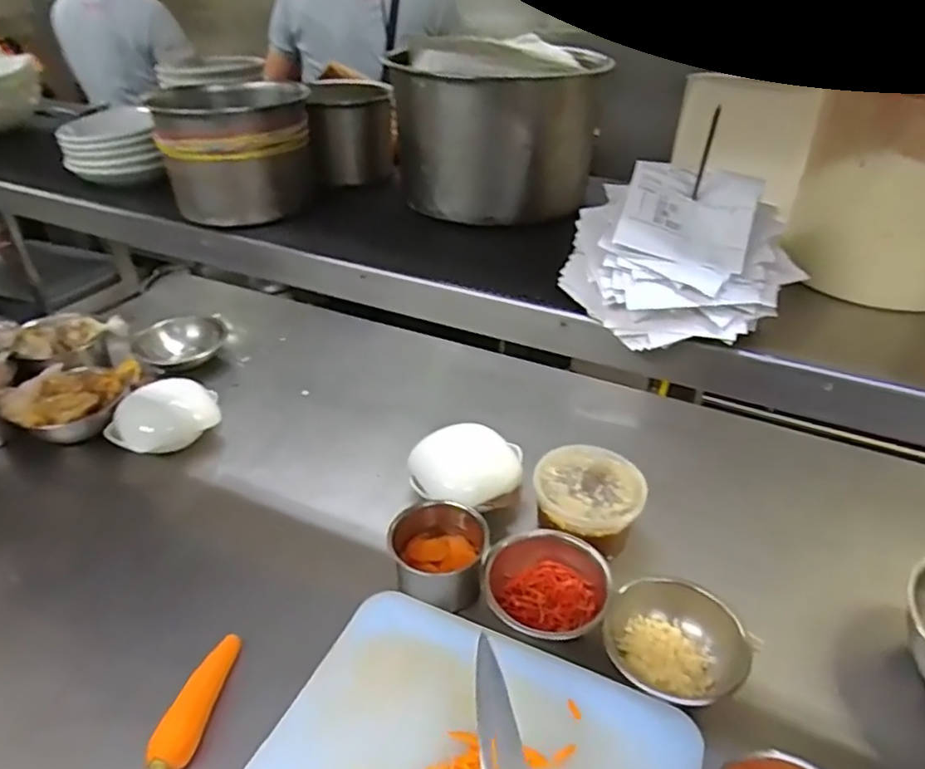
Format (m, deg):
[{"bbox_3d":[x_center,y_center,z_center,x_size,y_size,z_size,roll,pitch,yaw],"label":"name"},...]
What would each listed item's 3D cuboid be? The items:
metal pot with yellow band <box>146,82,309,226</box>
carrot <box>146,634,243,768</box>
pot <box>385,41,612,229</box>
[{"bbox_3d":[-0.198,-0.207,0.565,0.123,0.097,0.101,-6,34,-10],"label":"metal pot with yellow band"},{"bbox_3d":[-0.276,0.328,0.677,0.036,0.035,0.162,5,34,6],"label":"carrot"},{"bbox_3d":[0.039,-0.236,0.586,0.167,0.131,0.152,7,34,10],"label":"pot"}]

